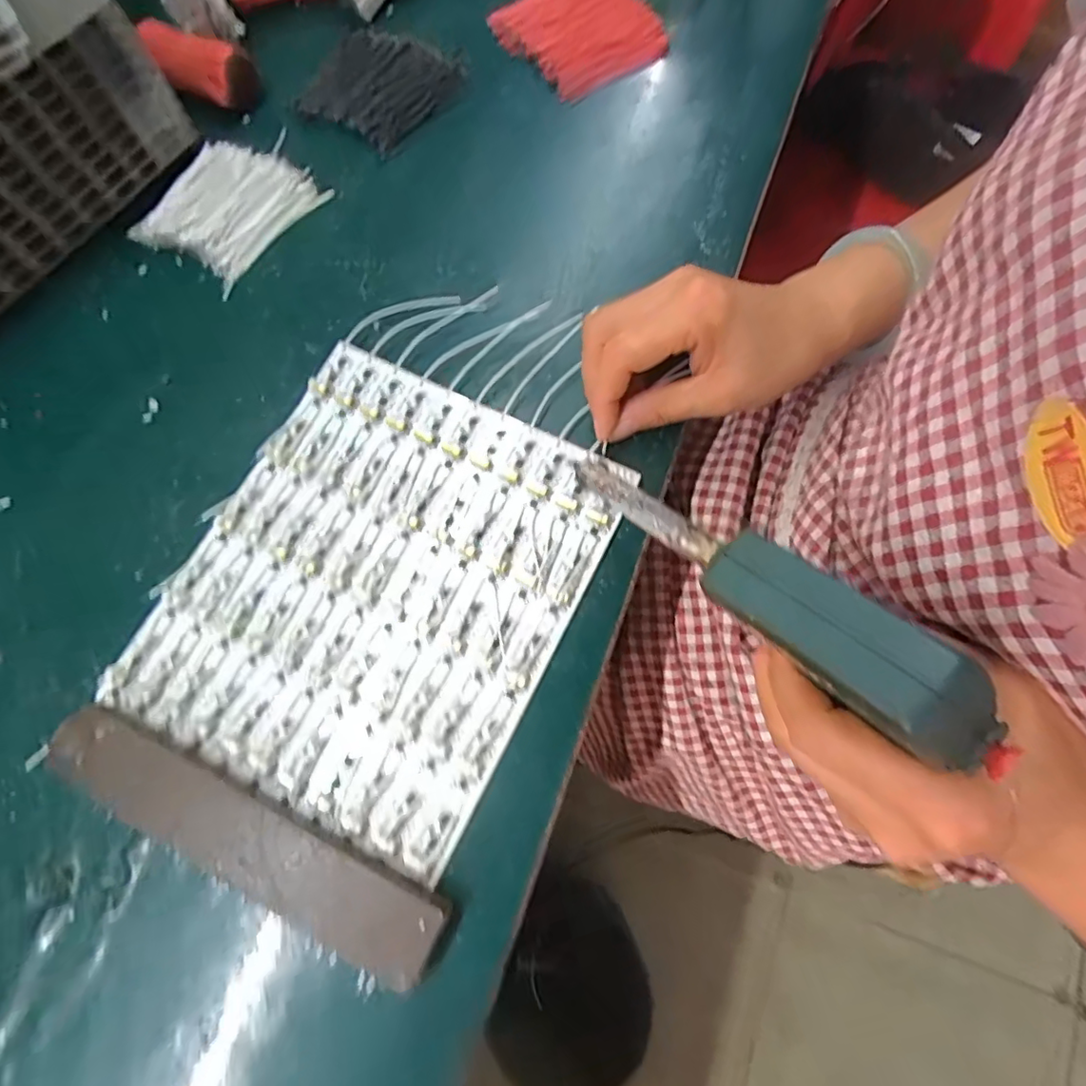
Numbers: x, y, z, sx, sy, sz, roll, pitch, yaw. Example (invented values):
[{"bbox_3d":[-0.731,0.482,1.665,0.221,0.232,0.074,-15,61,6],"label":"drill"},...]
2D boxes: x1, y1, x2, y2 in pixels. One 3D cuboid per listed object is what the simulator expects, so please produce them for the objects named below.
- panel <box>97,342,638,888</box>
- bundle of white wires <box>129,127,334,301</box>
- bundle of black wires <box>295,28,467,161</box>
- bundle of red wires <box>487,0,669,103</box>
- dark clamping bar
[{"bbox_3d":[-0.087,0.019,0.308,0.190,0.012,0.223,26,76,10],"label":"panel"},{"bbox_3d":[-0.211,-0.230,0.399,0.090,0.014,0.108,36,78,12],"label":"bundle of white wires"},{"bbox_3d":[-0.117,-0.330,0.425,0.085,0.022,0.093,37,78,12],"label":"bundle of black wires"},{"bbox_3d":[0.023,-0.372,0.426,0.097,0.011,0.108,-30,74,-3],"label":"bundle of red wires"},{"bbox_3d":[-0.138,0.131,0.266,0.201,0.015,0.035,24,76,9],"label":"dark clamping bar"}]

